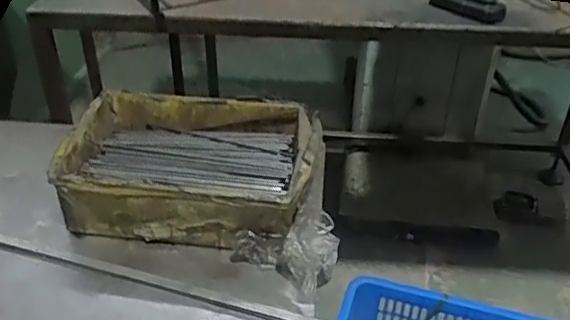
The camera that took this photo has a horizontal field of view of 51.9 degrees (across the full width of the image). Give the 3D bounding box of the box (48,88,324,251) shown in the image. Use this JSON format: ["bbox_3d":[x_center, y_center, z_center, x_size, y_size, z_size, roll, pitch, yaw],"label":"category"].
[{"bbox_3d":[-0.099,0.005,0.644,0.254,0.075,0.190,6,36,6],"label":"box"}]

